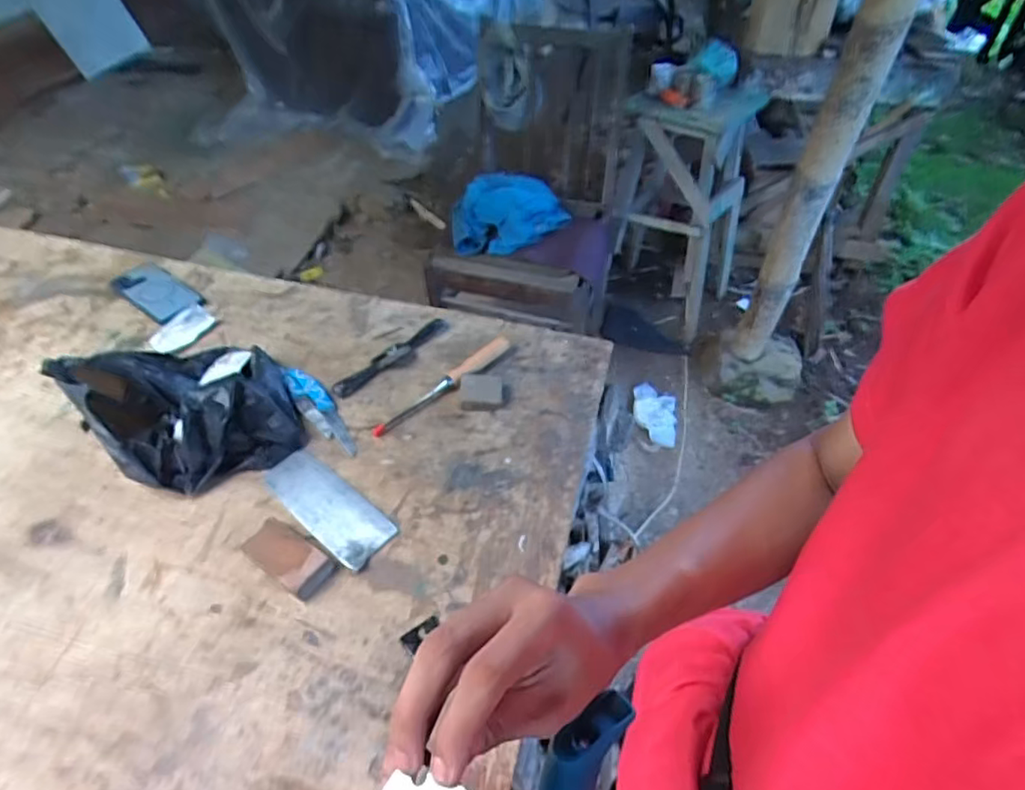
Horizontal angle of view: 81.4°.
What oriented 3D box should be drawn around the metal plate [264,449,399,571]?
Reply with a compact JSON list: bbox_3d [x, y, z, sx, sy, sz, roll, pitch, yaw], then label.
[{"bbox_3d":[-0.223,0.131,0.713,0.181,0.006,0.070,32,56,26],"label":"metal plate"}]

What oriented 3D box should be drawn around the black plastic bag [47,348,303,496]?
[{"bbox_3d":[-0.400,0.013,0.762,0.222,0.102,0.226,-35,56,-26],"label":"black plastic bag"}]

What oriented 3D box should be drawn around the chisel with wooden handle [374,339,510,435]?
[{"bbox_3d":[-0.095,-0.017,0.836,0.242,0.023,0.031,-37,57,-27],"label":"chisel with wooden handle"}]

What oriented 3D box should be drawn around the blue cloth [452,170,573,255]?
[{"bbox_3d":[-0.007,-0.488,1.626,0.316,0.181,0.142,-14,49,-8],"label":"blue cloth"}]

